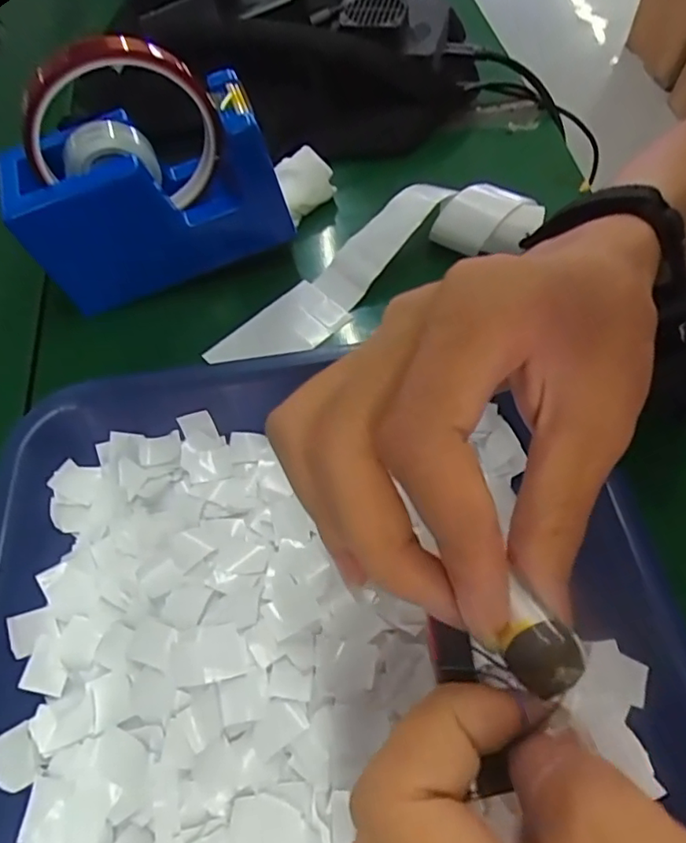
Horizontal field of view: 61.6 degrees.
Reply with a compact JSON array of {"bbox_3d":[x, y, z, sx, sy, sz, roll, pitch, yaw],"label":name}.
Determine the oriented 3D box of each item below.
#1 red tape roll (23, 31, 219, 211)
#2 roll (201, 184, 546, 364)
[{"bbox_3d":[-0.102,-0.133,0.273,0.083,0.089,0.021,-17,60,-10],"label":"red tape roll"},{"bbox_3d":[0.012,-0.087,0.324,0.190,0.024,0.054,-30,61,-2],"label":"roll"}]

